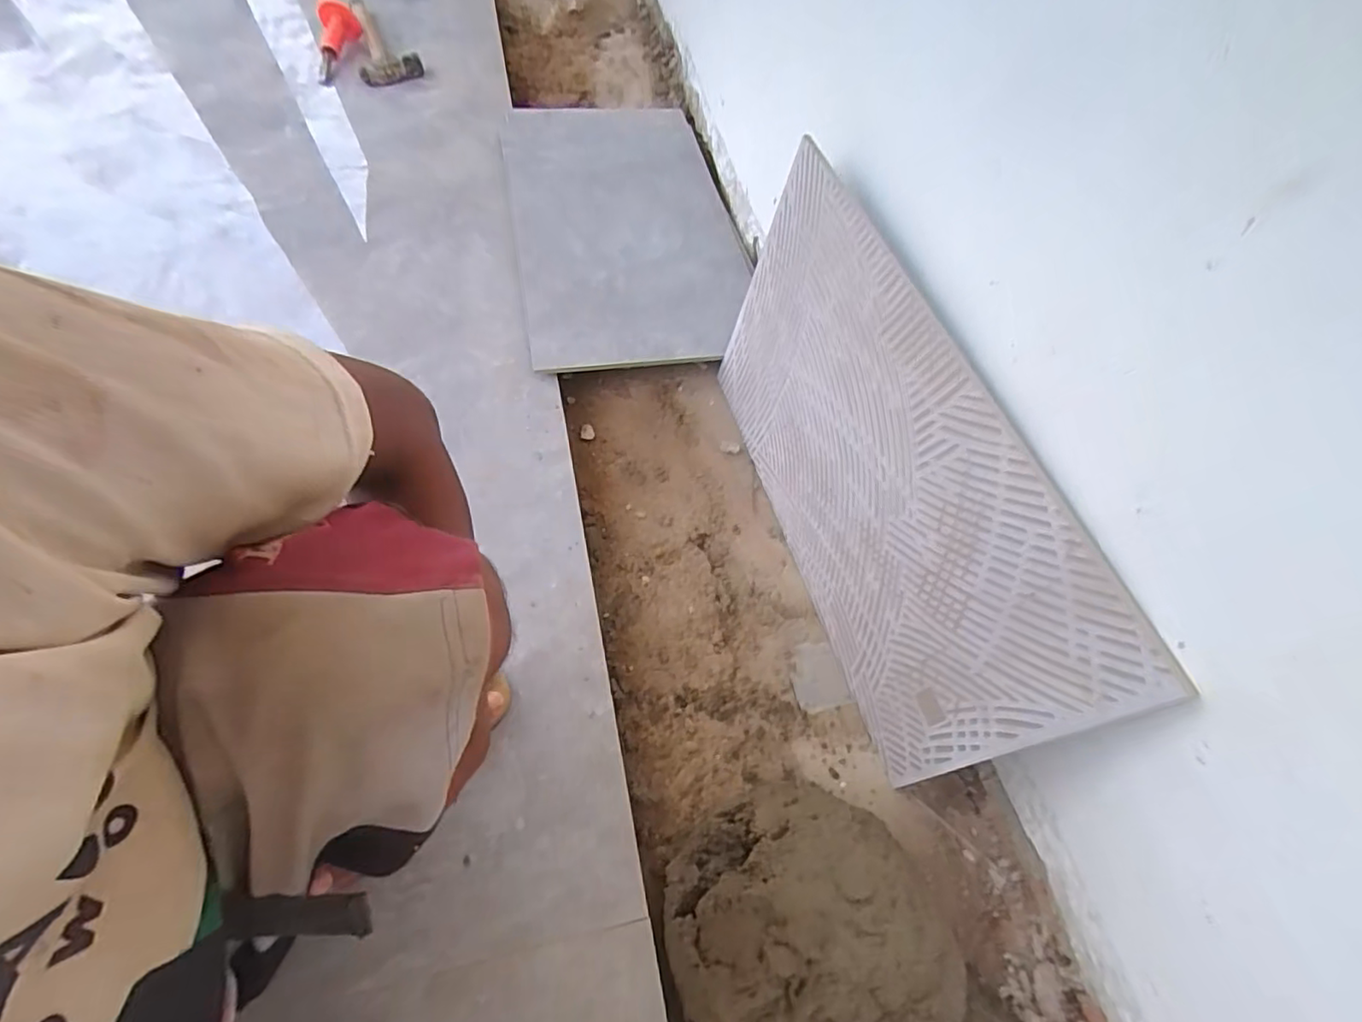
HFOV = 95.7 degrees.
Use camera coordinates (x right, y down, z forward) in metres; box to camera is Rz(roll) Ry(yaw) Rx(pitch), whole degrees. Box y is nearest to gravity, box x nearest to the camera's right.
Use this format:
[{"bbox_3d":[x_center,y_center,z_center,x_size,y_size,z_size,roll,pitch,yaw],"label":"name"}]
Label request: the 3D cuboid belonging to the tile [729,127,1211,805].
[{"bbox_3d":[0.185,-0.046,0.646,0.012,0.349,0.584,-9,61,-18],"label":"tile"}]

